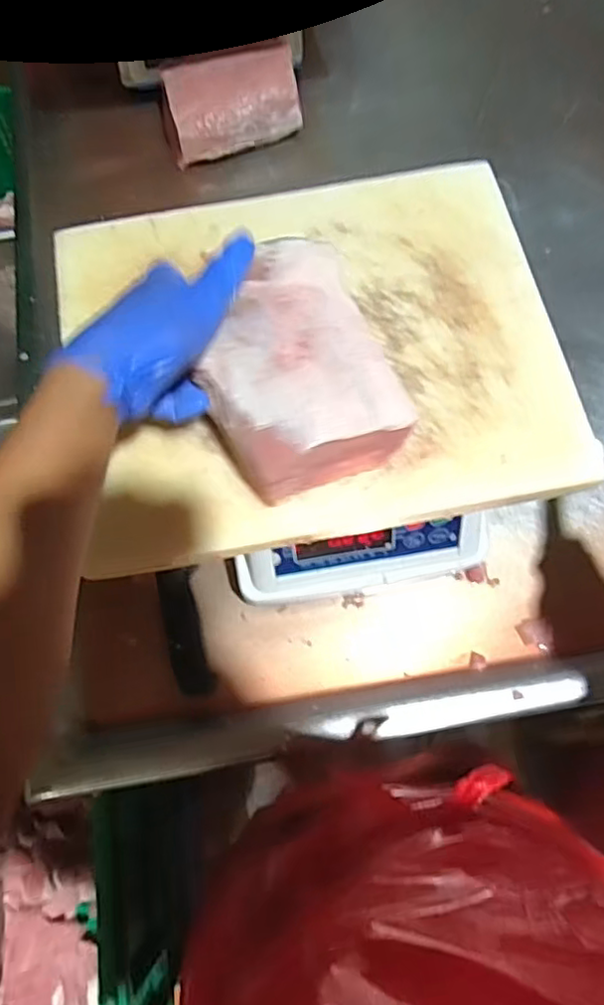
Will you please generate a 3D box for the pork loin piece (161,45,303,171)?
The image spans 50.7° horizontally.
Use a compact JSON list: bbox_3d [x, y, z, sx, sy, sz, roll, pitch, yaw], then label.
[{"bbox_3d":[-0.089,-0.490,0.779,0.163,0.065,0.101,-17,72,-7],"label":"pork loin piece"}]

